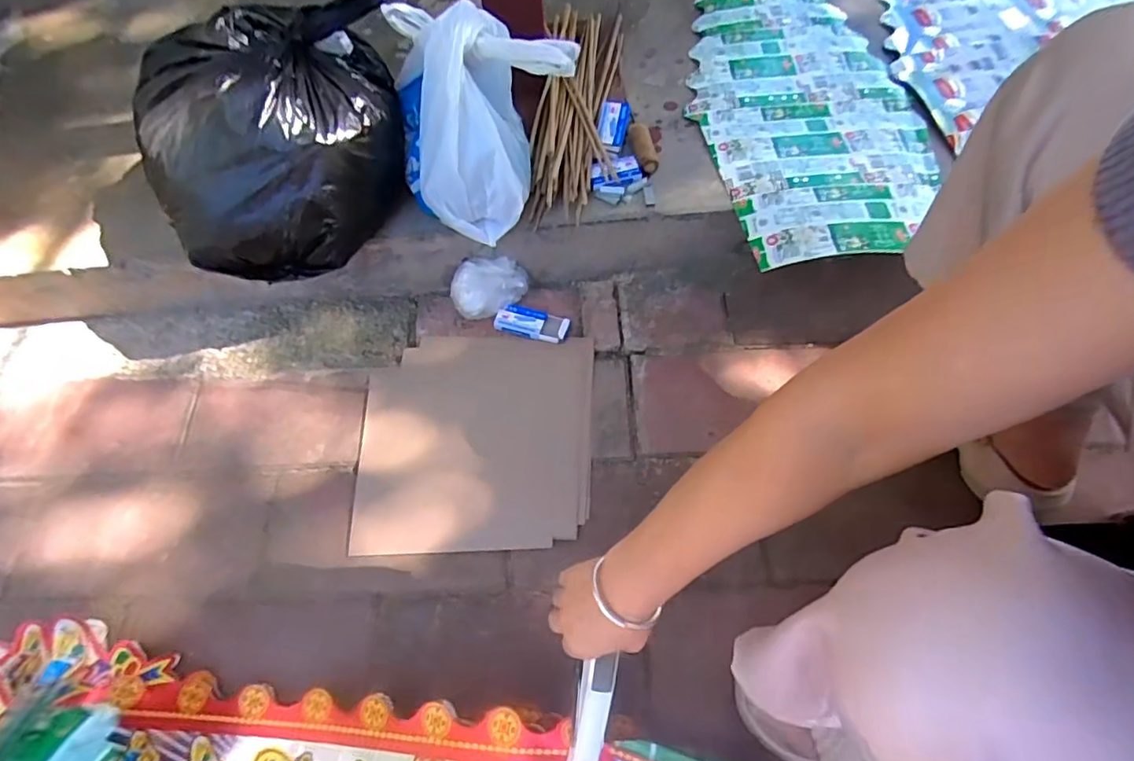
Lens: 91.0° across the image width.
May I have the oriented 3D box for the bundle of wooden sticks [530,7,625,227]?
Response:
[{"bbox_3d":[0.016,-0.414,0.811,0.128,0.057,0.380,2,62,4],"label":"bundle of wooden sticks"}]

